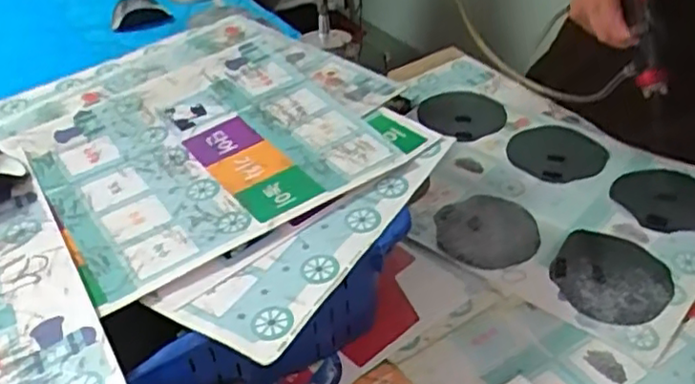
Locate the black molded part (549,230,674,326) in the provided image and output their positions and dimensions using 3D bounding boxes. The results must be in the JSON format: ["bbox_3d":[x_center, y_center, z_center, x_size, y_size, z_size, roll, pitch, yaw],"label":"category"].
[{"bbox_3d":[0.342,0.105,0.858,0.139,0.012,0.149,-3,38,2],"label":"black molded part"}]

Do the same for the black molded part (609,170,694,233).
[{"bbox_3d":[0.471,0.008,0.968,0.152,0.015,0.130,-11,39,-8],"label":"black molded part"}]

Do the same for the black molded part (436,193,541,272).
[{"bbox_3d":[0.196,0.047,0.940,0.140,0.018,0.150,-3,38,2],"label":"black molded part"}]

